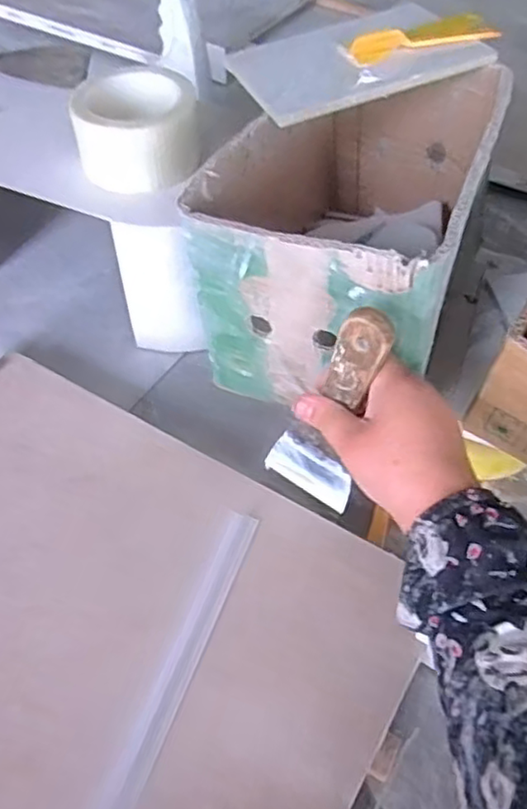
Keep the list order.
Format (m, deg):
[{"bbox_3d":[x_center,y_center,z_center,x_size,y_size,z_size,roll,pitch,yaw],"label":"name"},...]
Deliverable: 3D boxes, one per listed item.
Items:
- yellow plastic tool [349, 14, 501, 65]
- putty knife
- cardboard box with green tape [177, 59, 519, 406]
[{"bbox_3d":[0.131,-0.304,0.549,0.116,0.014,0.039,-11,54,-7],"label":"yellow plastic tool"},{"bbox_3d":[0.048,0.009,0.448,0.066,0.187,0.014,35,54,14],"label":"putty knife"},{"bbox_3d":[0.072,-0.151,0.538,0.178,0.161,0.275,17,55,14],"label":"cardboard box with green tape"}]

